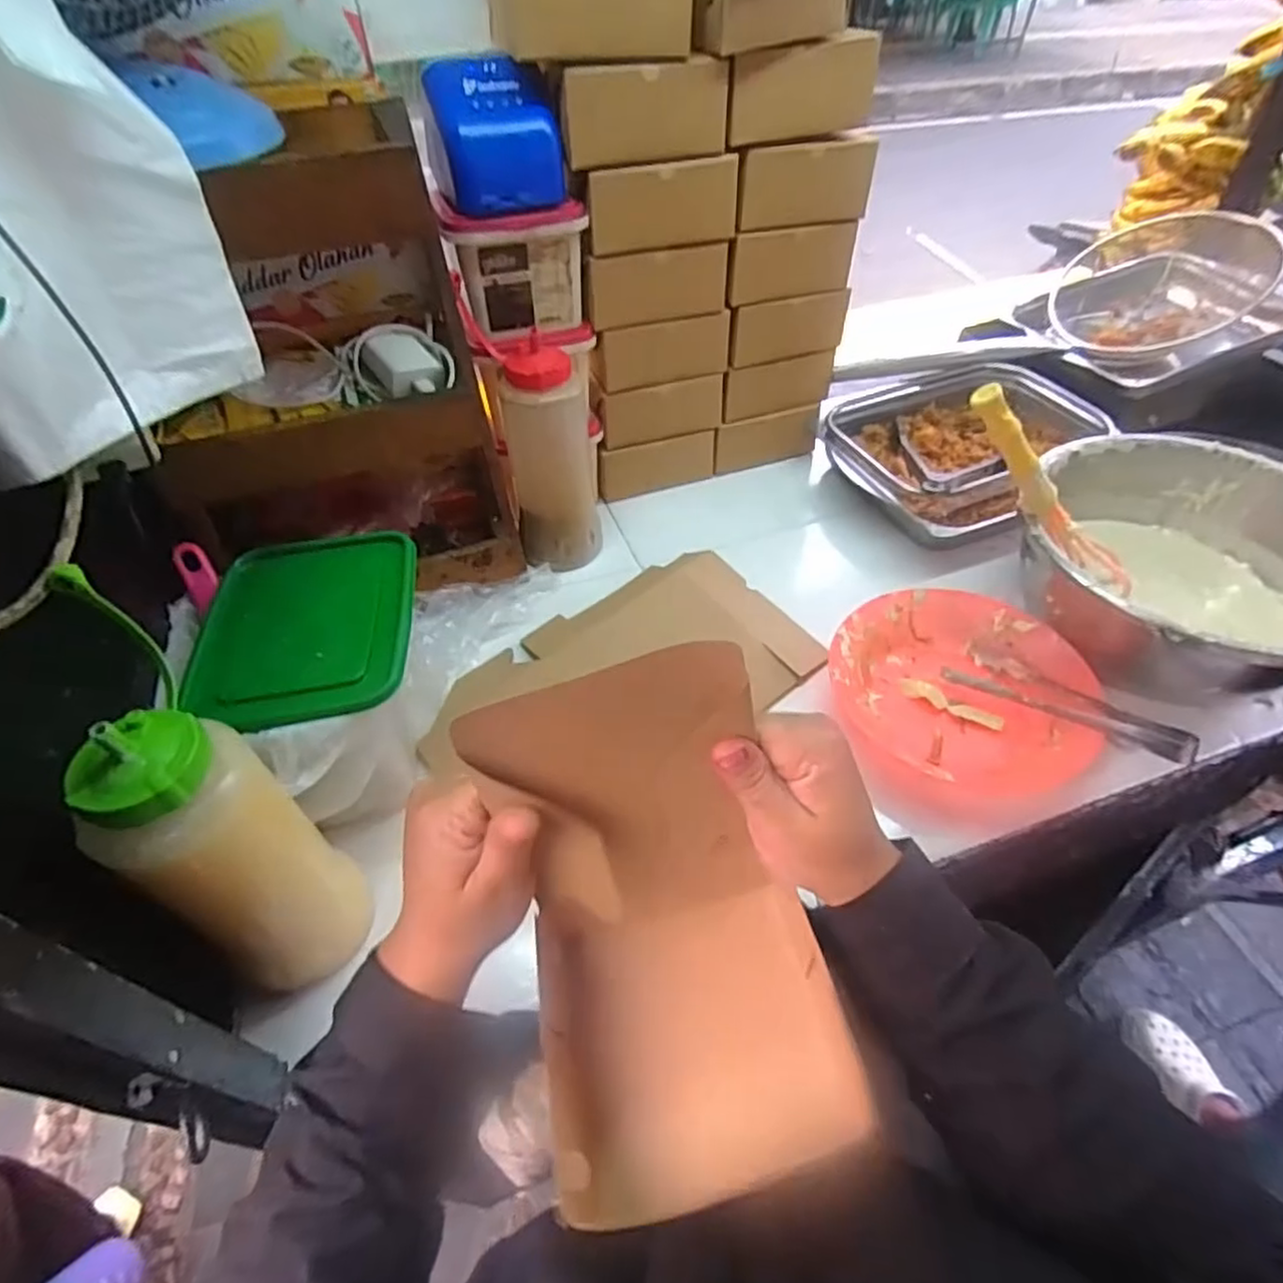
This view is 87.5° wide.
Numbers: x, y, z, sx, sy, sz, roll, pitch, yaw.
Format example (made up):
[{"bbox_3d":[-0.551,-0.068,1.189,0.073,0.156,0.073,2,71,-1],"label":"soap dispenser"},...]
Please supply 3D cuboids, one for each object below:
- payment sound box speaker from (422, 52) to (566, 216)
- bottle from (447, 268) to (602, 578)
[{"bbox_3d":[-0.123,-0.424,0.561,0.104,0.097,0.079,-14,49,-9],"label":"payment sound box speaker"},{"bbox_3d":[-0.100,-0.196,0.683,0.096,0.233,0.104,-11,49,-6],"label":"bottle"}]

